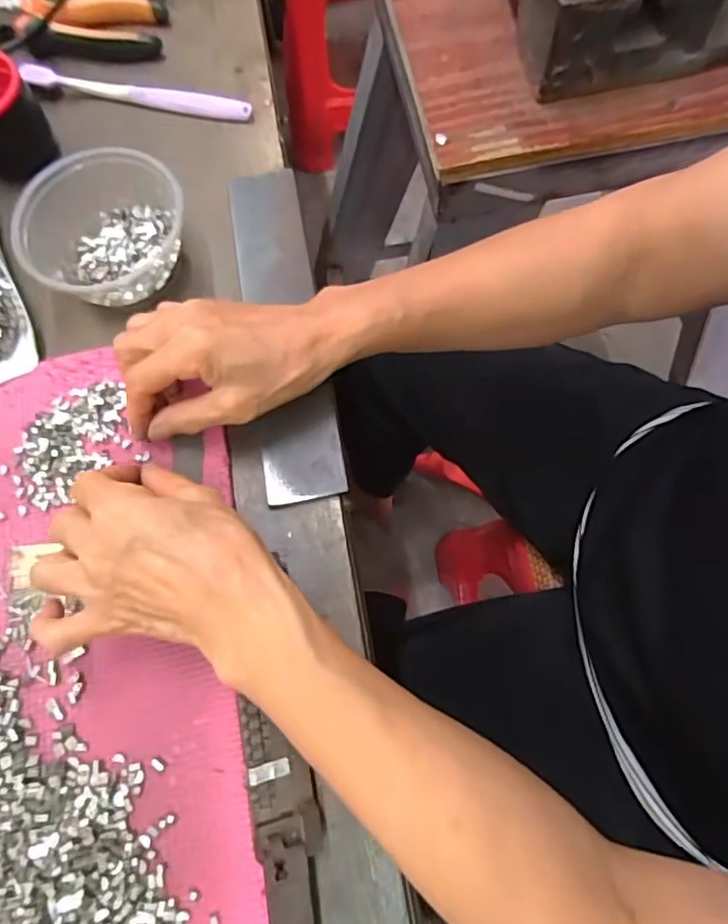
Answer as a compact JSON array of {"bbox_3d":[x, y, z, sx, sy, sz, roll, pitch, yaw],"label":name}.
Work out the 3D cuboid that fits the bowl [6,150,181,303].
[{"bbox_3d":[-0.174,-0.155,0.392,0.110,0.049,0.099,-37,74,-10],"label":"bowl"}]

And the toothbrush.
[{"bbox_3d":[-0.176,-0.289,0.458,0.180,0.018,0.015,10,72,5],"label":"toothbrush"}]

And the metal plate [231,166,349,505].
[{"bbox_3d":[-0.055,-0.092,0.393,0.052,0.011,0.244,-14,74,14],"label":"metal plate"}]

